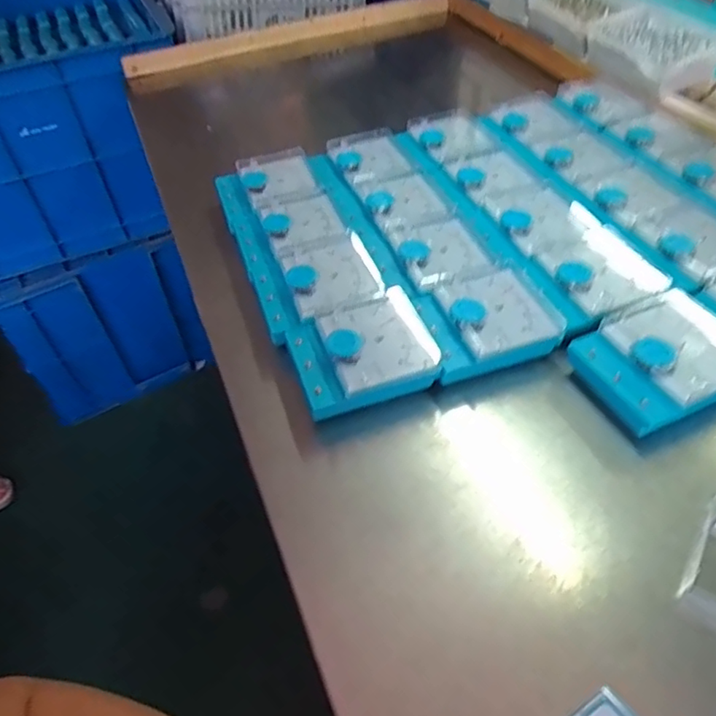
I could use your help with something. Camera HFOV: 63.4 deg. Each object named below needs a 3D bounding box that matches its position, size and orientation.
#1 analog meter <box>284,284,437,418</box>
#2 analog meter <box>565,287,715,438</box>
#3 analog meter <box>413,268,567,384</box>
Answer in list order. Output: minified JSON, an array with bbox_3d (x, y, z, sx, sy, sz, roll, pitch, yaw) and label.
[{"bbox_3d":[0.003,-0.008,0.508,0.121,0.031,0.100,-17,49,-10],"label":"analog meter"},{"bbox_3d":[0.259,0.002,0.491,0.134,0.046,0.102,-23,50,-15],"label":"analog meter"},{"bbox_3d":[0.114,-0.032,0.530,0.116,0.042,0.101,-16,49,-9],"label":"analog meter"}]

